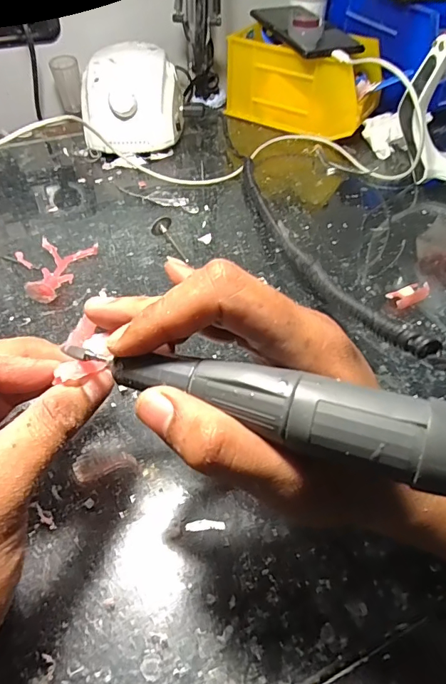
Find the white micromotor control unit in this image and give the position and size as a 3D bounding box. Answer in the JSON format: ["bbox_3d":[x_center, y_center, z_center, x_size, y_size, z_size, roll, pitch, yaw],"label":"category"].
[{"bbox_3d":[-0.099,-0.269,0.497,0.106,0.079,0.123,-4,50,-6],"label":"white micromotor control unit"}]

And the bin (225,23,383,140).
[{"bbox_3d":[0.100,-0.316,0.542,0.170,0.086,0.097,23,52,17],"label":"bin"}]

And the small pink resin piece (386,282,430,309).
[{"bbox_3d":[0.147,-0.036,0.350,0.038,0.012,0.013,-18,52,-17],"label":"small pink resin piece"}]

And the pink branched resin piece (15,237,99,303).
[{"bbox_3d":[-0.129,-0.062,0.357,0.063,0.017,0.067,-20,53,-19],"label":"pink branched resin piece"}]

